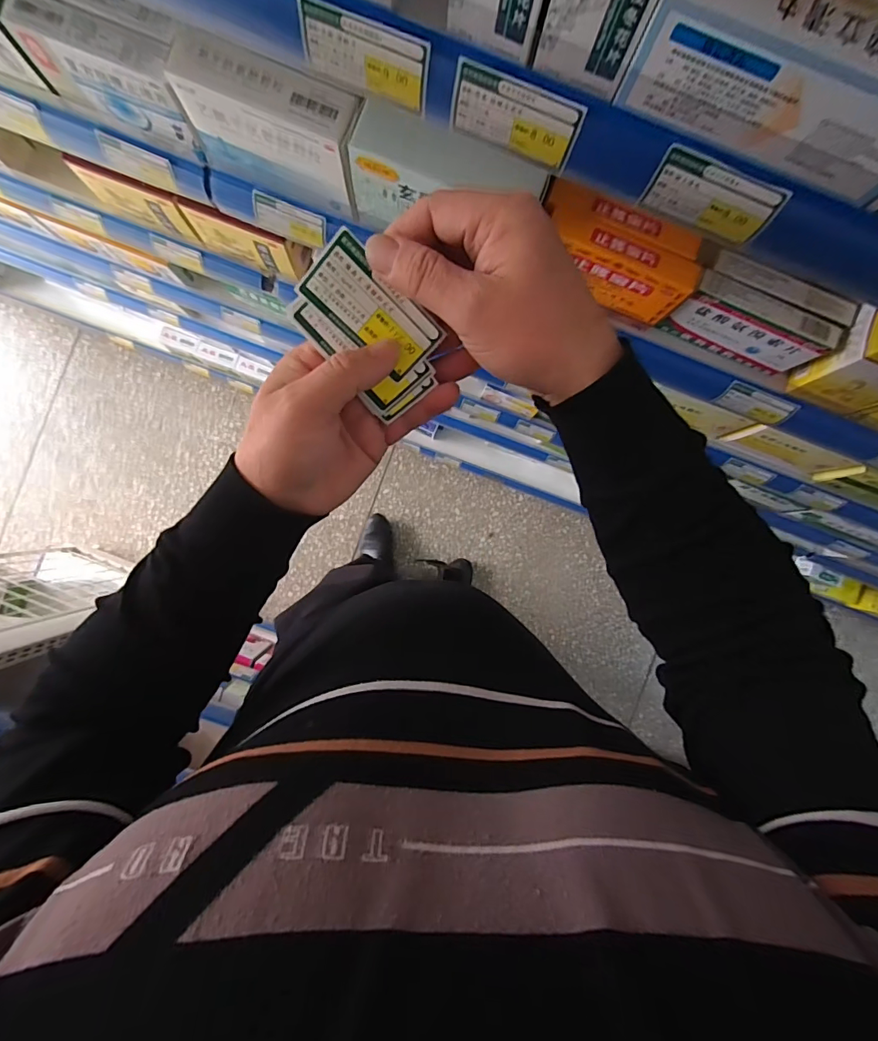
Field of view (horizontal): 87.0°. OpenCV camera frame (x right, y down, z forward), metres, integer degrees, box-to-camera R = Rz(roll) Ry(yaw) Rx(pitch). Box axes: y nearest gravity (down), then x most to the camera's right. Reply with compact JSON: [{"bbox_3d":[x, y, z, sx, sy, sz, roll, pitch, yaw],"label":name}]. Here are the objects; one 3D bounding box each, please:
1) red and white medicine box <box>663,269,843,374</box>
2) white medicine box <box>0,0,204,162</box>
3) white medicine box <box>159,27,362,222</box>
[{"bbox_3d":[0.272,-0.171,0.410,0.127,0.070,0.022,22,89,-2],"label":"red and white medicine box"},{"bbox_3d":[-0.266,-0.365,0.380,0.128,0.071,0.033,21,89,-2],"label":"white medicine box"},{"bbox_3d":[-0.136,-0.322,0.382,0.155,0.093,0.042,22,89,-2],"label":"white medicine box"}]

